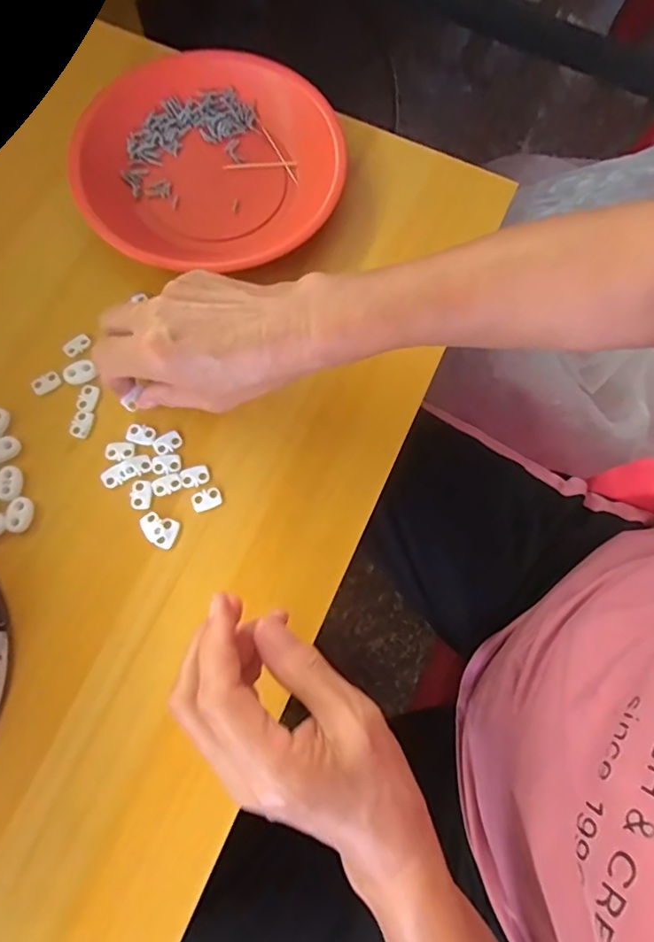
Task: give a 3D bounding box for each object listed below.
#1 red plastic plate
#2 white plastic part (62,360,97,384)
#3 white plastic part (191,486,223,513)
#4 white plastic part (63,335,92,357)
[{"bbox_3d":[-0.090,-0.237,0.402,0.193,0.030,0.176,1,74,-2],"label":"red plastic plate"},{"bbox_3d":[-0.169,-0.067,0.363,0.021,0.004,0.016,-20,76,-7],"label":"white plastic part"},{"bbox_3d":[-0.078,0.018,0.343,0.019,0.004,0.014,-26,77,-9],"label":"white plastic part"},{"bbox_3d":[-0.174,-0.087,0.371,0.011,0.005,0.018,44,77,9],"label":"white plastic part"}]

